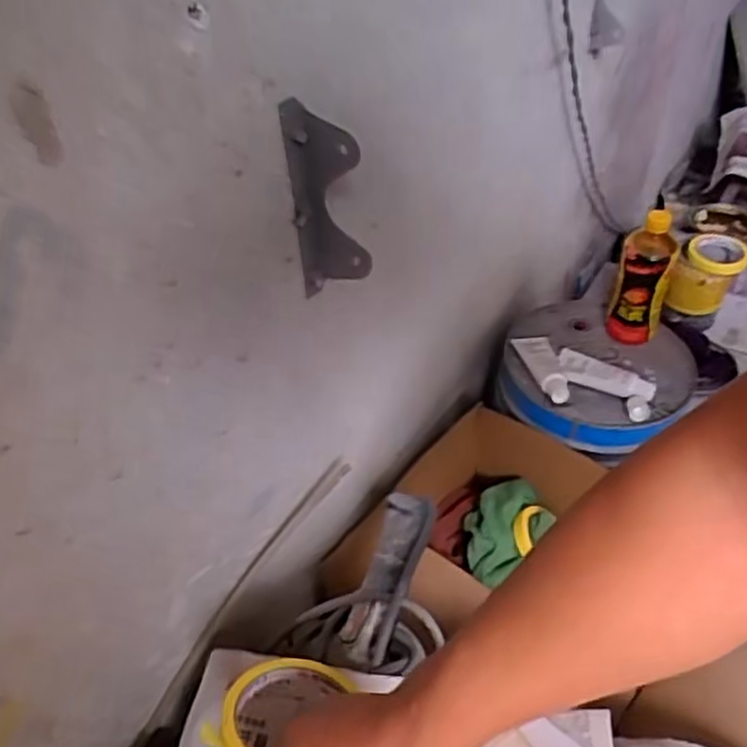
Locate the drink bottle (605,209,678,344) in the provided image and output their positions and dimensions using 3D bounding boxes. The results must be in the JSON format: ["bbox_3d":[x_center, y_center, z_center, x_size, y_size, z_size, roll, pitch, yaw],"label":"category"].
[{"bbox_3d":[0.371,-0.124,1.007,0.070,0.184,0.062,15,46,20],"label":"drink bottle"}]

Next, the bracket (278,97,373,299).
[{"bbox_3d":[-0.034,-0.132,0.558,0.053,0.149,0.019,0,43,5],"label":"bracket"}]

